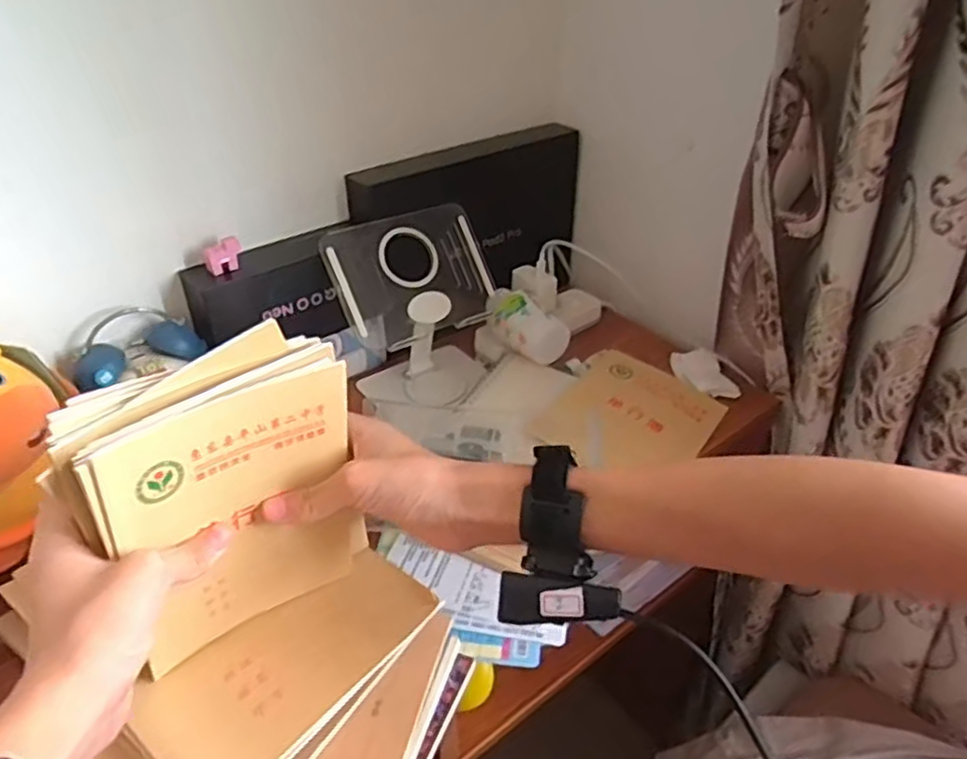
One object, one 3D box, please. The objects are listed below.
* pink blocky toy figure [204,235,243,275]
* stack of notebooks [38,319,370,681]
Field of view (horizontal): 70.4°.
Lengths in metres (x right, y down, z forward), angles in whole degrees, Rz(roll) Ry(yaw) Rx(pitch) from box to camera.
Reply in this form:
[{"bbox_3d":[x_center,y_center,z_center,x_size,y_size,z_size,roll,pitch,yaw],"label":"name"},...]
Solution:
[{"bbox_3d":[-0.239,-0.114,0.631,0.033,0.024,0.019,-17,40,-23],"label":"pink blocky toy figure"},{"bbox_3d":[-0.151,0.075,0.422,0.149,0.192,0.039,-28,45,-33],"label":"stack of notebooks"}]

